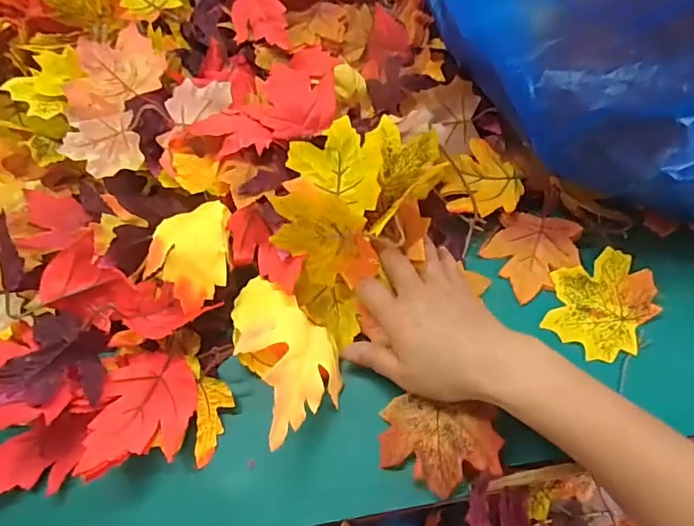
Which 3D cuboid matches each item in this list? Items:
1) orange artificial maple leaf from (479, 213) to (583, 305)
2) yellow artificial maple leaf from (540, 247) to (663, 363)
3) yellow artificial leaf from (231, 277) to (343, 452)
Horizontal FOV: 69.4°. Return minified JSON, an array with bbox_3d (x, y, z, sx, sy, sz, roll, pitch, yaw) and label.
[{"bbox_3d":[0.166,-0.015,0.448,0.078,0.007,0.074,-34,67,1],"label":"orange artificial maple leaf"},{"bbox_3d":[0.211,0.032,0.416,0.079,0.021,0.086,-2,59,3],"label":"yellow artificial maple leaf"},{"bbox_3d":[-0.055,0.069,0.395,0.088,0.046,0.120,-19,81,-46],"label":"yellow artificial leaf"}]

